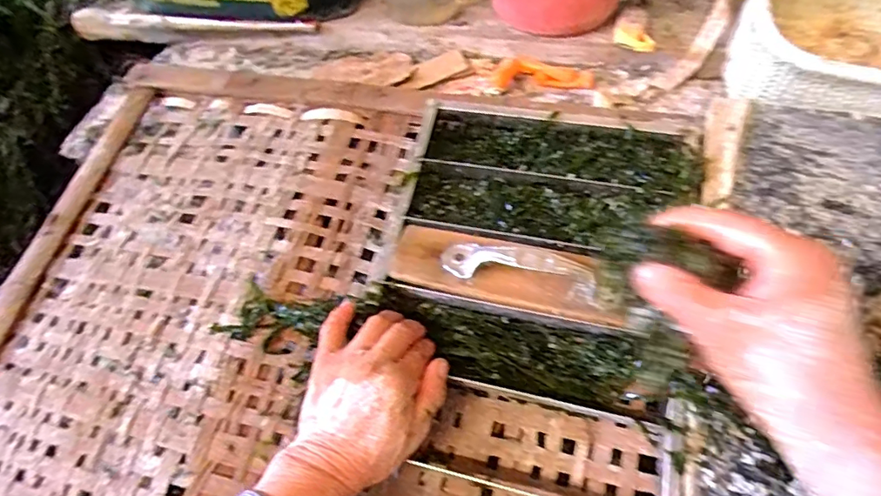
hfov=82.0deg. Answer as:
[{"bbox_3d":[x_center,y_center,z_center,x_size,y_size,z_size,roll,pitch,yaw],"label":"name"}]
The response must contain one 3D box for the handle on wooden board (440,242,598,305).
[{"bbox_3d":[0.059,0.014,0.394,0.122,0.027,0.029,17,49,18],"label":"handle on wooden board"}]

